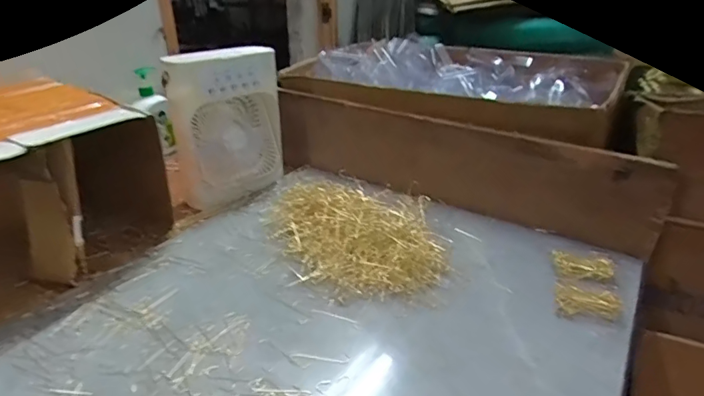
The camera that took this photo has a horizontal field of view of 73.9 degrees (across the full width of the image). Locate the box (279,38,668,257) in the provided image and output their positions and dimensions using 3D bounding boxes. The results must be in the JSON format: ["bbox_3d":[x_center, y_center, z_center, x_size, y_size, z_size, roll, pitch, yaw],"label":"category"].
[{"bbox_3d":[0.241,-0.153,0.912,0.659,0.222,0.393,16,30,30],"label":"box"}]

